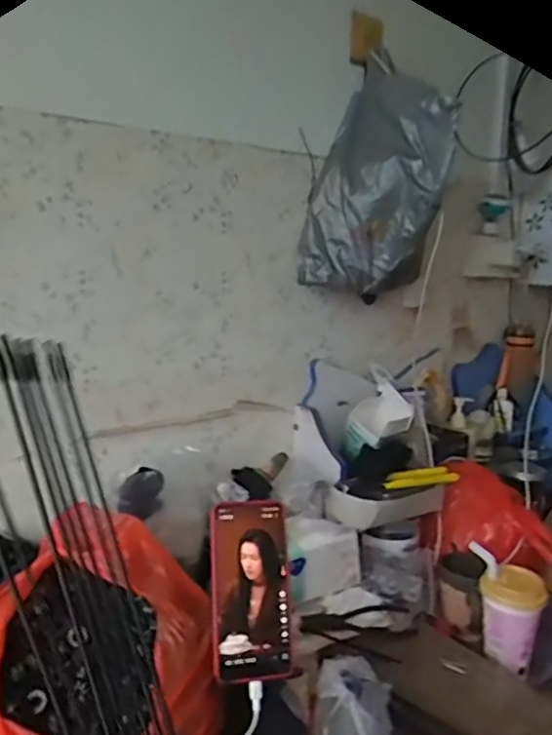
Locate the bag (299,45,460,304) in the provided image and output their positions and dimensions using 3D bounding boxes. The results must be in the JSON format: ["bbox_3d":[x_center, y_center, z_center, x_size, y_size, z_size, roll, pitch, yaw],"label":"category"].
[{"bbox_3d":[0.144,-0.286,0.928,0.213,0.316,0.229,-2,10,3],"label":"bag"}]

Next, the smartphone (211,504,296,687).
[{"bbox_3d":[-0.023,0.214,0.572,0.077,0.161,0.012,1,-18,-19],"label":"smartphone"}]

